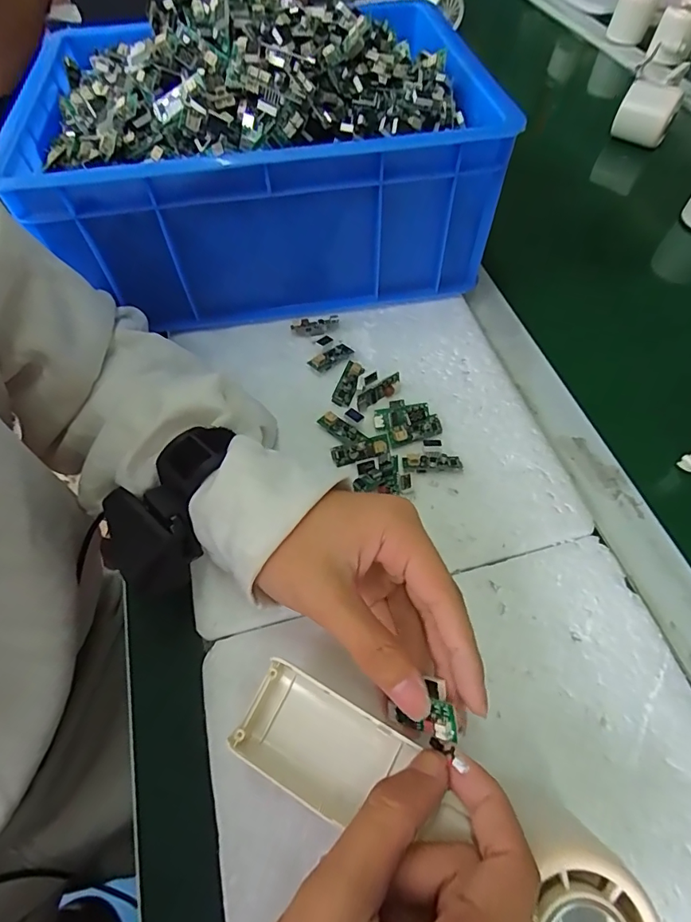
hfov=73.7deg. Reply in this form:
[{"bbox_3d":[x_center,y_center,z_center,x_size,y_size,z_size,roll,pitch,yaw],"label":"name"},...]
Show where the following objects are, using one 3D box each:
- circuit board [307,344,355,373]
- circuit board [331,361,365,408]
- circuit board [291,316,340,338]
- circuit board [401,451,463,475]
[{"bbox_3d":[-0.011,-0.081,0.355,0.036,0.006,0.015,-40,68,-21],"label":"circuit board"},{"bbox_3d":[0.002,-0.058,0.342,0.014,0.005,0.040,19,61,10],"label":"circuit board"},{"bbox_3d":[-0.023,-0.108,0.371,0.038,0.004,0.016,-11,61,-7],"label":"circuit board"},{"bbox_3d":[0.058,0.001,0.307,0.040,0.006,0.014,0,60,0],"label":"circuit board"}]

